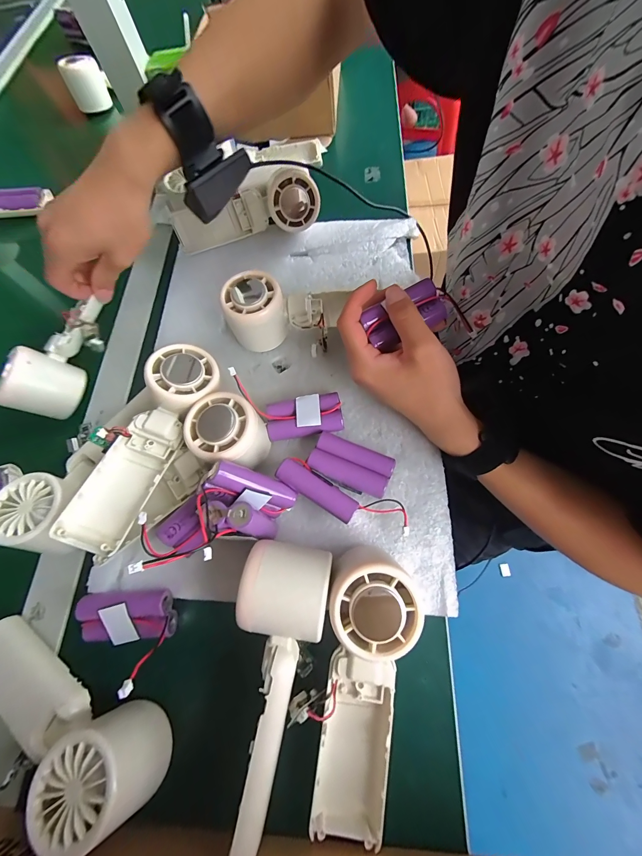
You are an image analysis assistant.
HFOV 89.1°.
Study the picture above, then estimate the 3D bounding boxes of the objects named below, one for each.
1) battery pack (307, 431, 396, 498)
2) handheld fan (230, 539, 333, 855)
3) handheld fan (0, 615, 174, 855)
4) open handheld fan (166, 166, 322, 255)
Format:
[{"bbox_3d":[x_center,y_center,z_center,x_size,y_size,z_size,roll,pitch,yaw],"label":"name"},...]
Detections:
[{"bbox_3d":[0.024,0.031,0.269,0.064,0.017,0.035,20,72,12],"label":"battery pack"},{"bbox_3d":[-0.028,0.158,0.203,0.057,0.054,0.162,5,70,7],"label":"handheld fan"},{"bbox_3d":[-0.180,0.187,0.212,0.168,0.048,0.056,24,73,13],"label":"handheld fan"},{"bbox_3d":[-0.085,-0.247,0.369,0.165,0.056,0.053,-12,68,11],"label":"open handheld fan"}]

